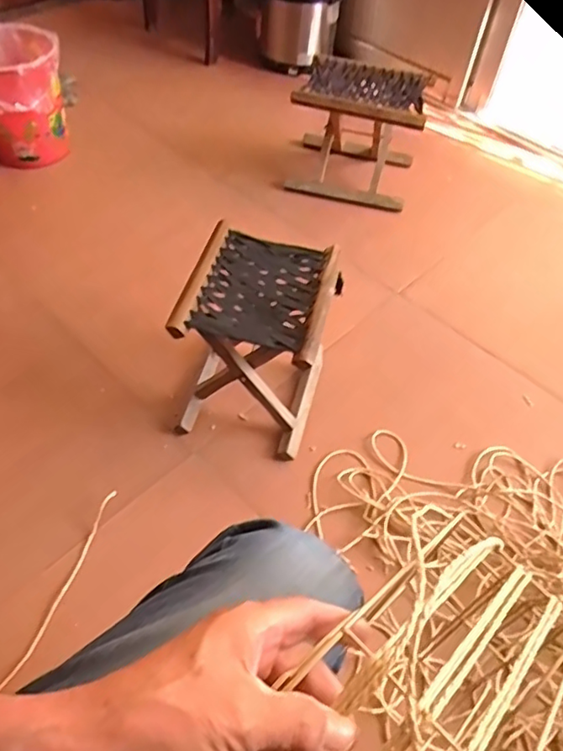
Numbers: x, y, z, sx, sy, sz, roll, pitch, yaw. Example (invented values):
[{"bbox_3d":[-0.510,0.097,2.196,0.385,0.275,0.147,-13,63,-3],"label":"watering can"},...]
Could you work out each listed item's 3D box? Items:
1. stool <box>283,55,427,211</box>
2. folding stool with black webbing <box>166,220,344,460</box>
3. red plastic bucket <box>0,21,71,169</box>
[{"bbox_3d":[0.191,-0.622,1.449,0.302,0.233,0.256,11,53,4],"label":"stool"},{"bbox_3d":[-0.041,-0.063,0.992,0.220,0.254,0.271,13,54,6],"label":"folding stool with black webbing"},{"bbox_3d":[-0.676,-0.710,1.448,0.227,0.274,0.267,-25,59,-21],"label":"red plastic bucket"}]

